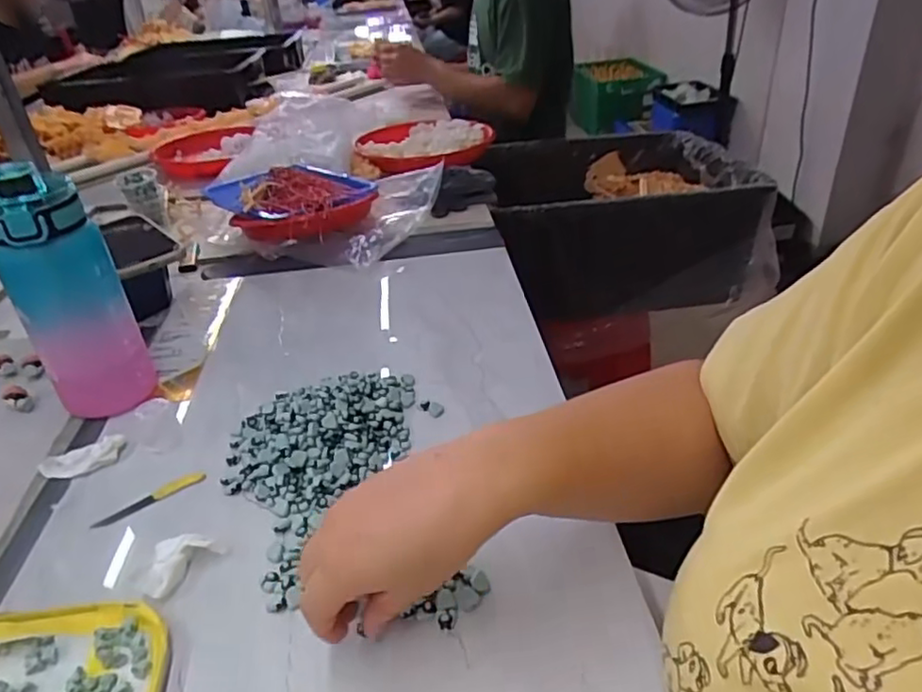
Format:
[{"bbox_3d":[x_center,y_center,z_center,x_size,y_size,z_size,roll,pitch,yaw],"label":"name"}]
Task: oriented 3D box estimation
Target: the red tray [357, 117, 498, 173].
[{"bbox_3d":[-0.067,-0.363,1.153,0.237,0.040,0.258,16,38,31],"label":"red tray"}]

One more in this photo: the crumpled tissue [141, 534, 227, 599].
[{"bbox_3d":[-0.177,0.140,0.412,0.042,0.017,0.040,-6,33,-5],"label":"crumpled tissue"}]

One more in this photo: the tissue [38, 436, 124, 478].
[{"bbox_3d":[-0.302,0.091,0.512,0.060,0.009,0.032,-16,35,-19],"label":"tissue"}]

